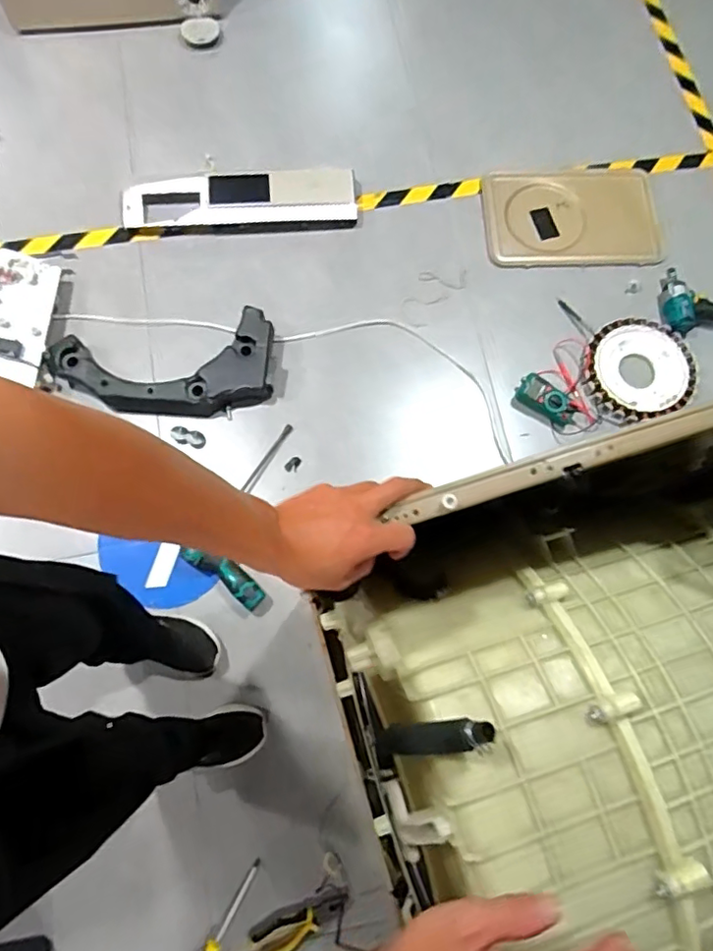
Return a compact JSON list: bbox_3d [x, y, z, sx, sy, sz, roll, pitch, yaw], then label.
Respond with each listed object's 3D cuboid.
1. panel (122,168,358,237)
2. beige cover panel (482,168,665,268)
[{"bbox_3d":[-0.296,-0.698,1.439,0.592,0.089,0.155,0,76,0],"label":"panel"},{"bbox_3d":[0.551,-0.662,1.463,0.435,0.022,0.278,-1,76,0],"label":"beige cover panel"}]

